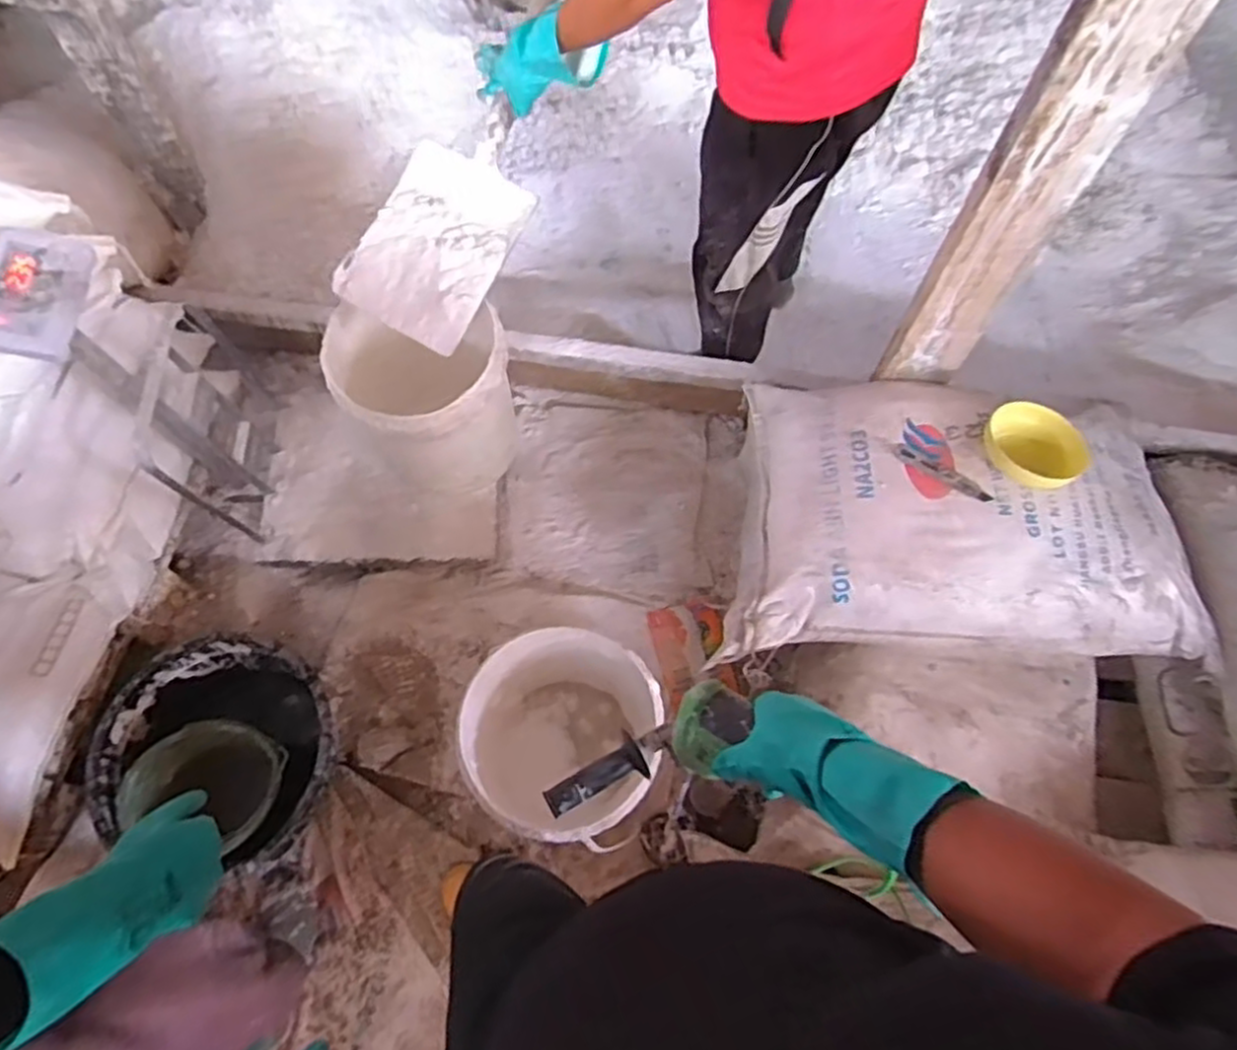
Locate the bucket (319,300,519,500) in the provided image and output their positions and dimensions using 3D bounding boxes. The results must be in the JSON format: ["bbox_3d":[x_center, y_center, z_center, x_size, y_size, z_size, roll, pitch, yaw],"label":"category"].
[{"bbox_3d":[-0.351,-0.231,1.446,0.299,0.364,0.296,-1,66,2],"label":"bucket"}]

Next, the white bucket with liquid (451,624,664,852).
[{"bbox_3d":[-0.091,0.372,1.270,0.308,0.292,0.310,-1,66,2],"label":"white bucket with liquid"}]

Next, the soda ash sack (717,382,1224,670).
[{"bbox_3d":[0.586,0.000,1.226,0.755,0.215,0.537,9,66,6],"label":"soda ash sack"}]

